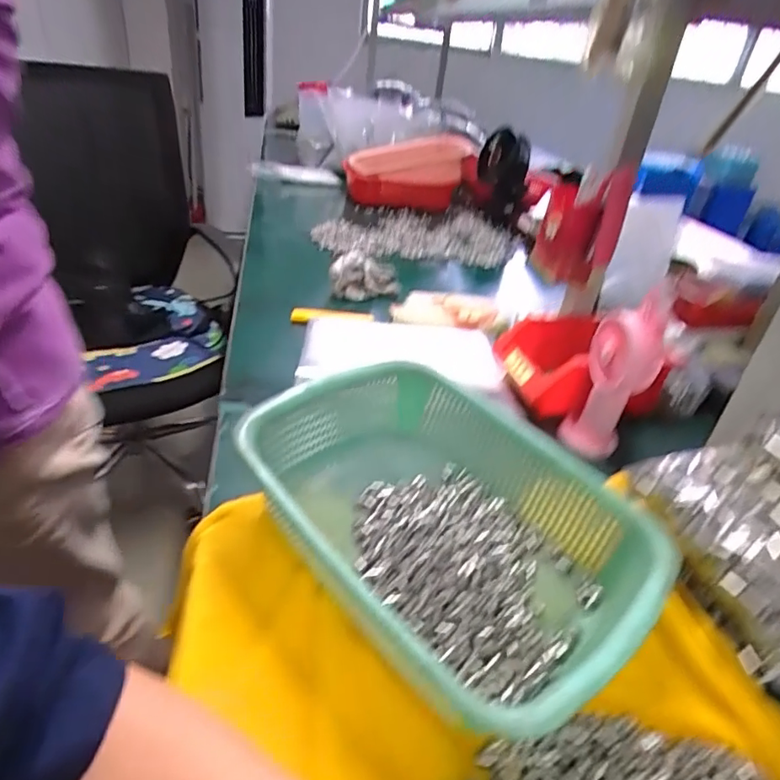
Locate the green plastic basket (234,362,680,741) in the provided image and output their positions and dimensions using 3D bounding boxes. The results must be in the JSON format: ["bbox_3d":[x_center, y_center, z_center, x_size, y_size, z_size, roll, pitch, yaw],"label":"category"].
[{"bbox_3d":[0.041,0.092,0.413,0.225,0.077,0.290,-20,42,-36],"label":"green plastic basket"}]

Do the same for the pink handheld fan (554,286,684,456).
[{"bbox_3d":[0.232,-0.012,0.552,0.063,0.173,0.064,14,34,9],"label":"pink handheld fan"}]

